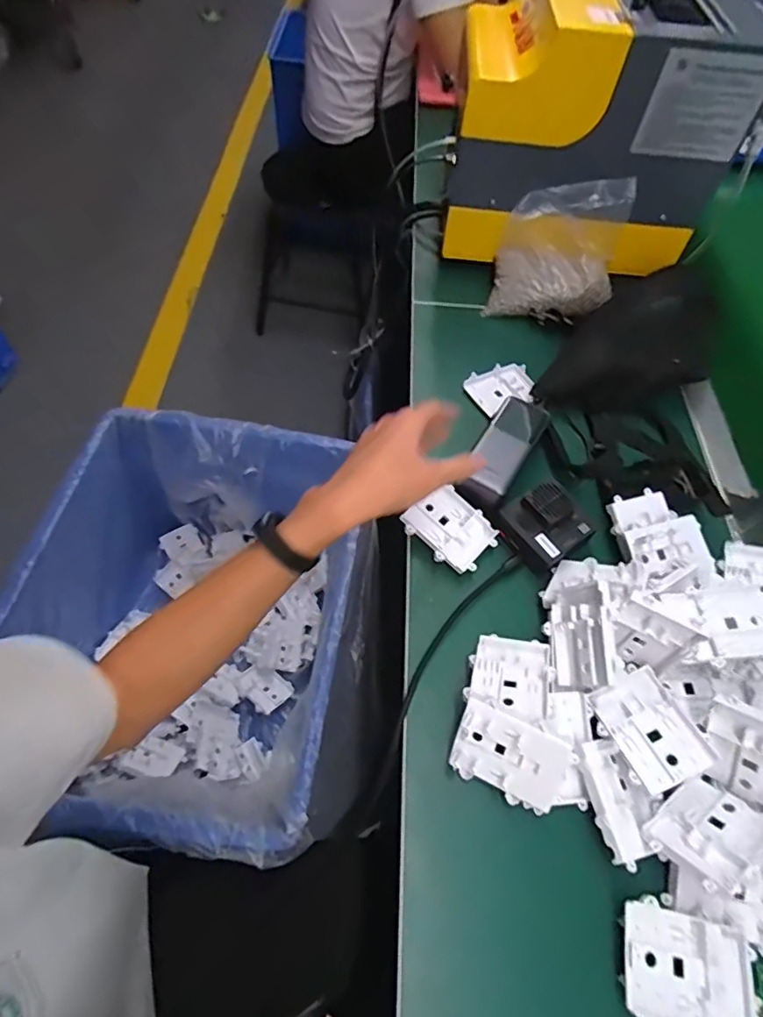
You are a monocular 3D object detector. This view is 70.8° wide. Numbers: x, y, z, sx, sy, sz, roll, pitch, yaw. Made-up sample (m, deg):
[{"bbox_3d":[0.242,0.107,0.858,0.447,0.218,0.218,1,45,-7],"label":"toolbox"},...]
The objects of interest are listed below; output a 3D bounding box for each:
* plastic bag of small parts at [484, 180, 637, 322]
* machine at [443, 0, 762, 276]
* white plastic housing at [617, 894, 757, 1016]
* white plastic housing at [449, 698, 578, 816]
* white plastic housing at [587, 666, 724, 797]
[{"bbox_3d":[0.236,-0.331,0.707,0.163,0.135,0.104,4,59,-2],"label":"plastic bag of small parts"},{"bbox_3d":[0.254,-0.474,0.677,0.312,0.253,0.196,5,59,-2],"label":"machine"},{"bbox_3d":[0.209,0.317,0.367,0.087,0.023,0.065,14,59,4],"label":"white plastic housing"},{"bbox_3d":[0.099,0.191,0.410,0.085,0.014,0.065,22,102,18],"label":"white plastic housing"},{"bbox_3d":[0.215,0.183,0.438,0.064,0.030,0.083,-25,51,-8],"label":"white plastic housing"}]

